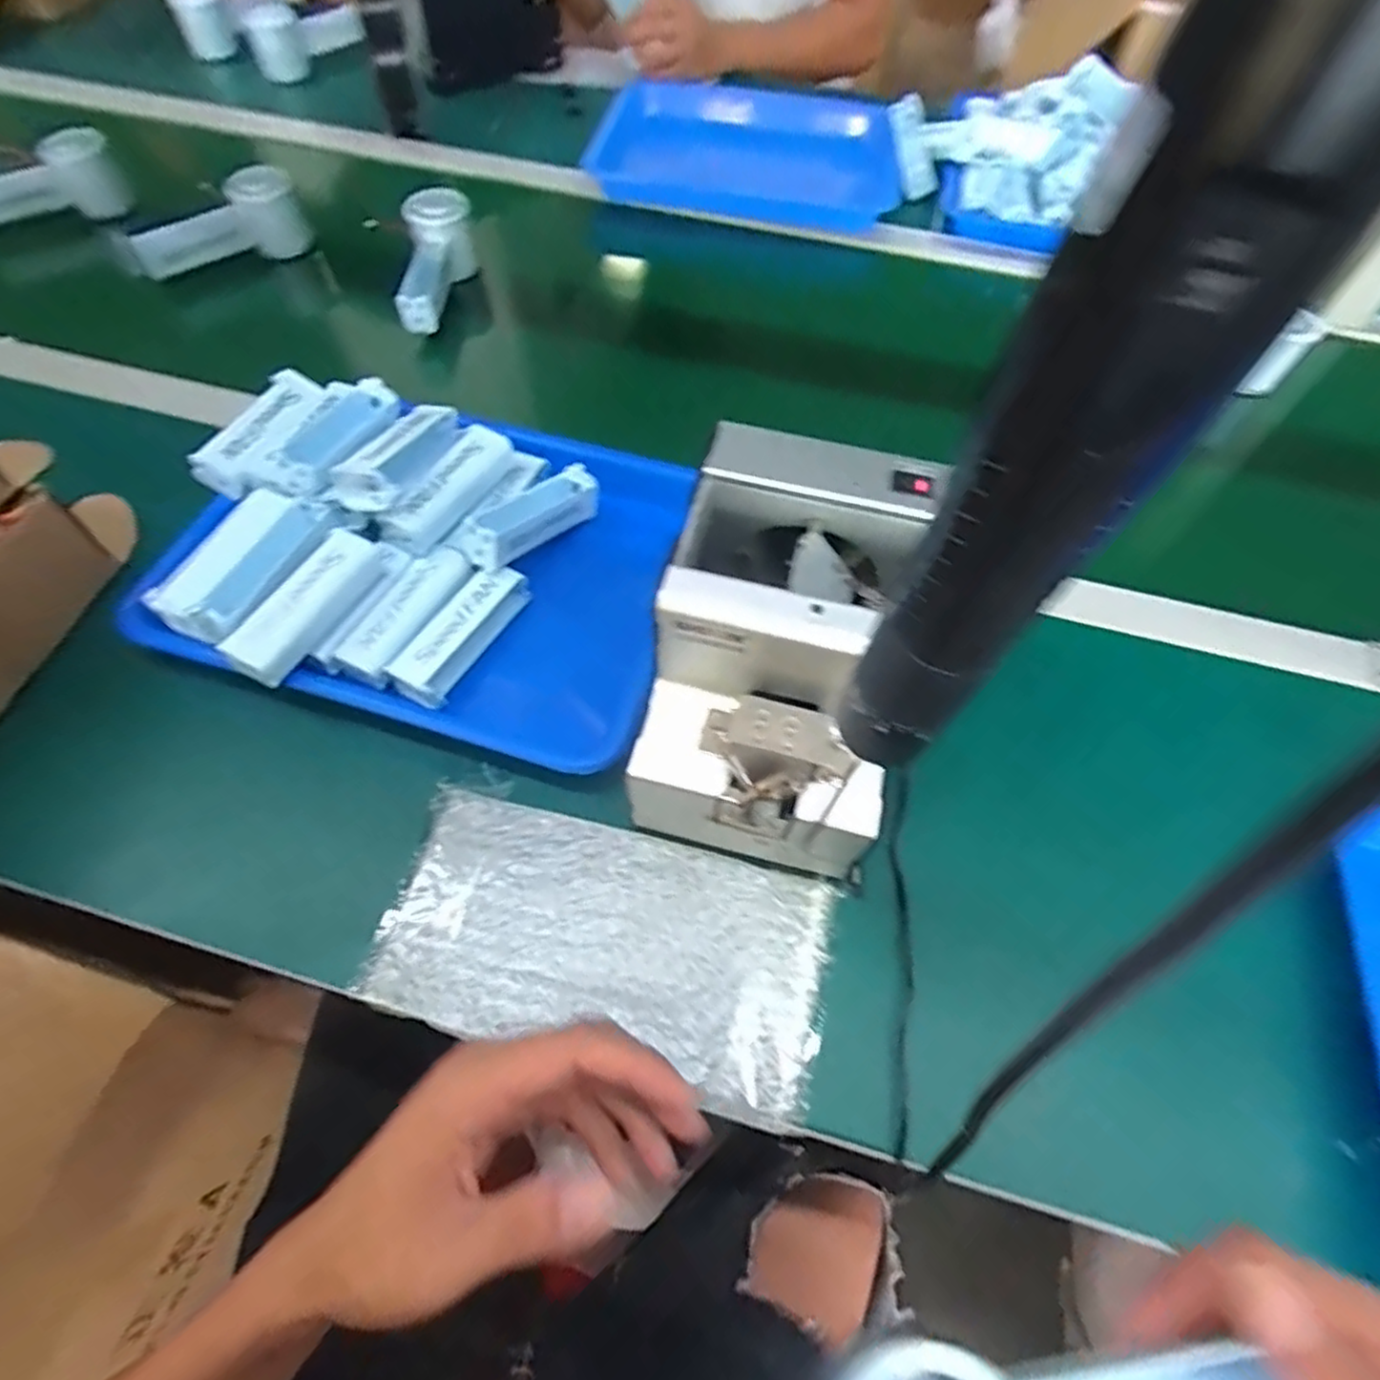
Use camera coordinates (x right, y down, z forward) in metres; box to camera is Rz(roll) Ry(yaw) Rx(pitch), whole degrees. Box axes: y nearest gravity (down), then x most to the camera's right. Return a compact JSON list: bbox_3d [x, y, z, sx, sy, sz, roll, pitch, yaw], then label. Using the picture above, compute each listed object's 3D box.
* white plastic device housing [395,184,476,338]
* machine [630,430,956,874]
[{"bbox_3d":[-0.241,-0.389,0.662,0.054,0.062,0.152,6,72,1],"label":"white plastic device housing"},{"bbox_3d":[0.047,-0.013,0.379,0.120,0.154,0.170,14,59,6],"label":"machine"}]

